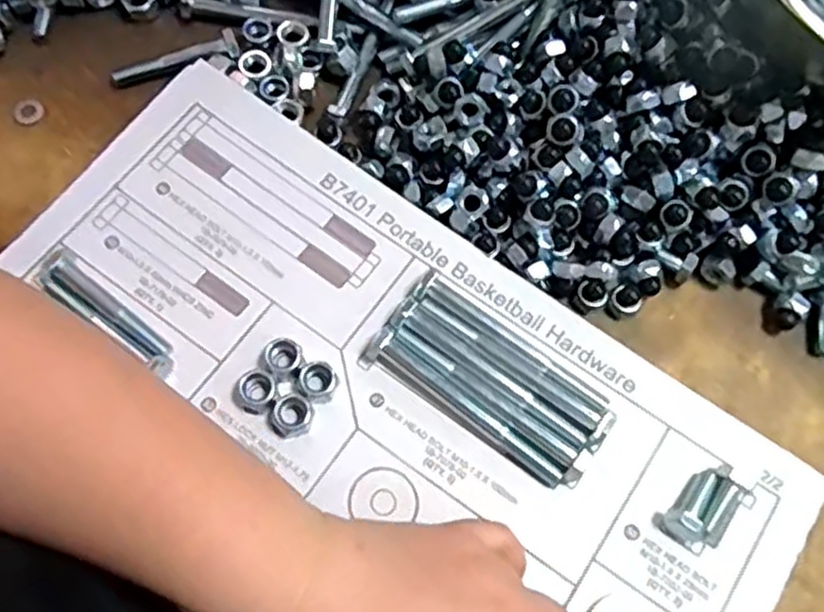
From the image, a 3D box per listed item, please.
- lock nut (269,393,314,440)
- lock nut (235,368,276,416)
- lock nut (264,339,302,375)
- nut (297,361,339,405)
[{"bbox_3d":[-0.055,0.051,0.340,0.020,0.007,0.018,-35,76,-13],"label":"lock nut"},{"bbox_3d":[-0.072,0.039,0.343,0.016,0.007,0.019,38,73,10],"label":"lock nut"},{"bbox_3d":[-0.060,0.024,0.349,0.016,0.010,0.017,1,71,-2],"label":"lock nut"},{"bbox_3d":[-0.043,0.036,0.347,0.018,0.008,0.018,1,71,-2],"label":"nut"}]

